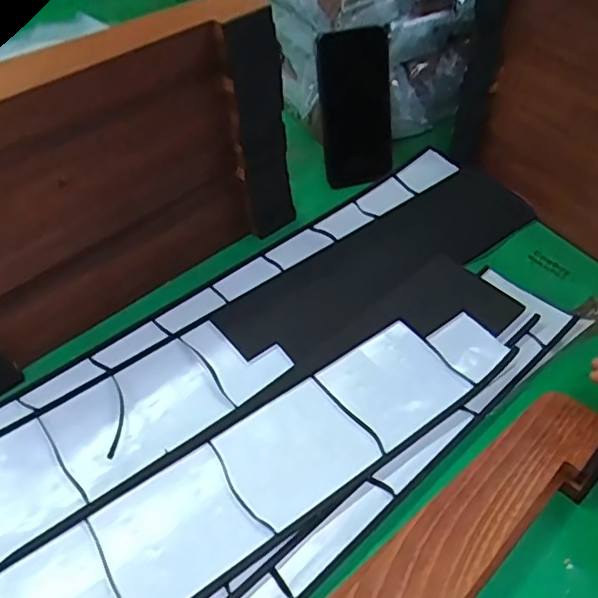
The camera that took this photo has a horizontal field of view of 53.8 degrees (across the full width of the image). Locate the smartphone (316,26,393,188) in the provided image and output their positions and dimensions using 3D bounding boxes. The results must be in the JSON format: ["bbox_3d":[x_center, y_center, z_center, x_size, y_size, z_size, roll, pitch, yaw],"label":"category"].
[{"bbox_3d":[0.063,-0.209,0.655,0.076,0.164,0.015,-7,33,1],"label":"smartphone"}]

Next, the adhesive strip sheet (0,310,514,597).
[{"bbox_3d":[-0.042,0.133,0.418,0.469,0.010,0.094,-29,54,-23],"label":"adhesive strip sheet"}]

